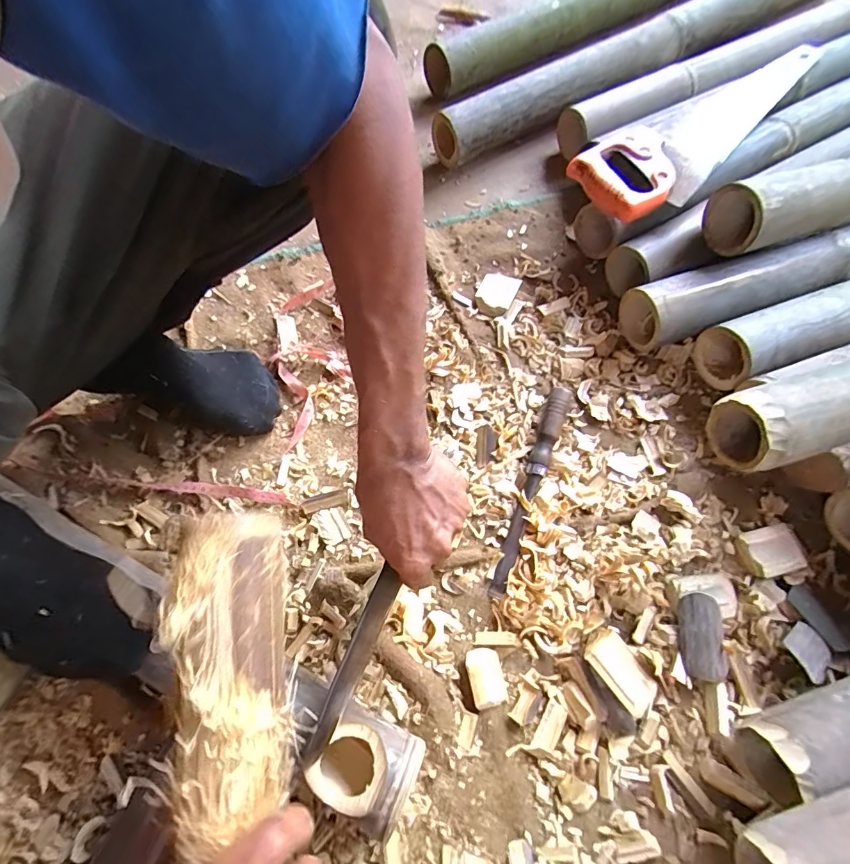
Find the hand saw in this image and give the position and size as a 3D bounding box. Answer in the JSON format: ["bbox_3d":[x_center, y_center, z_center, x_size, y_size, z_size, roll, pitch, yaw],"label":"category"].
[{"bbox_3d":[0.387,-0.430,0.620,0.476,0.043,0.134,-40,73,-14],"label":"hand saw"}]

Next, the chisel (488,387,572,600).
[{"bbox_3d":[0.116,0.058,0.496,0.024,0.030,0.242,21,70,9],"label":"chisel"}]

